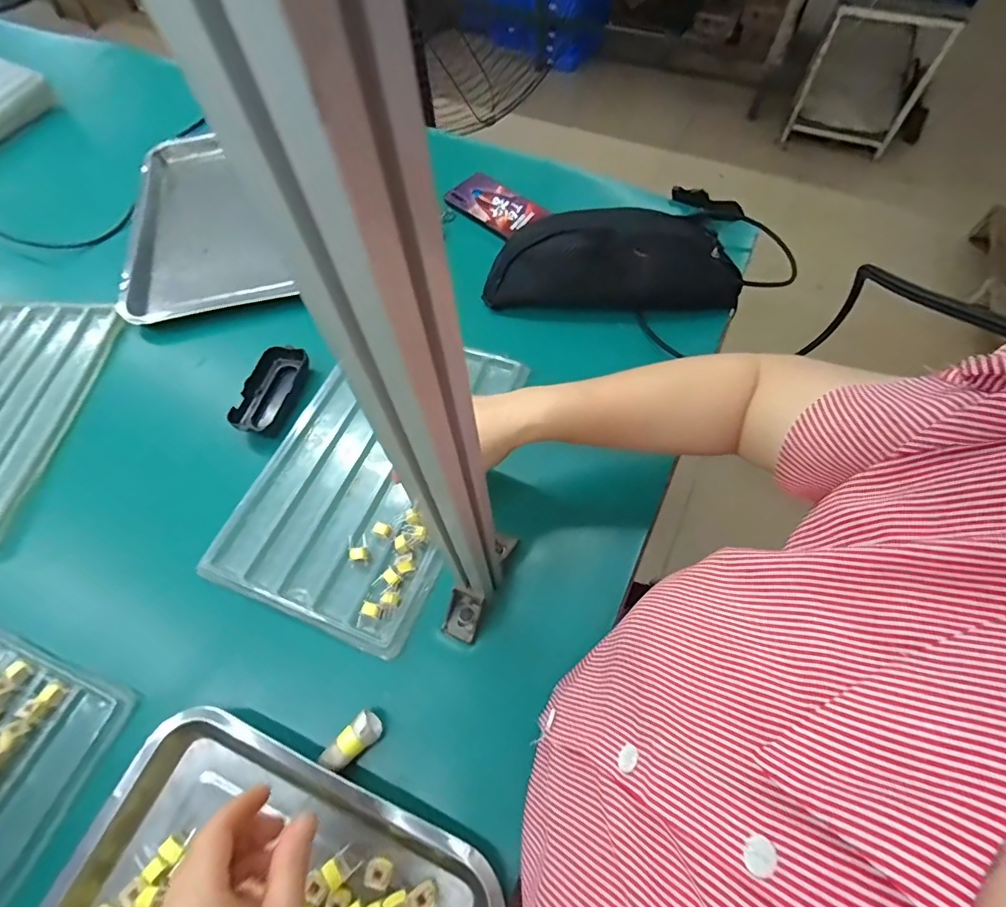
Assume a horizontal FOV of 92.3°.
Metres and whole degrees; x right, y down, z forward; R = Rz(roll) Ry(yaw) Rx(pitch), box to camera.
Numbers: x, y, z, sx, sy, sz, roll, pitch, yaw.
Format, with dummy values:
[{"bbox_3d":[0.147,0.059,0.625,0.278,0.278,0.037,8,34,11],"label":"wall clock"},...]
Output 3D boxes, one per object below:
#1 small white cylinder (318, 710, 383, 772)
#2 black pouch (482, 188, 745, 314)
[{"bbox_3d":[-0.115,0.219,0.367,0.044,0.020,0.021,-39,67,-17],"label":"small white cylinder"},{"bbox_3d":[0.125,-0.236,0.567,0.284,0.072,0.141,-5,61,0],"label":"black pouch"}]

